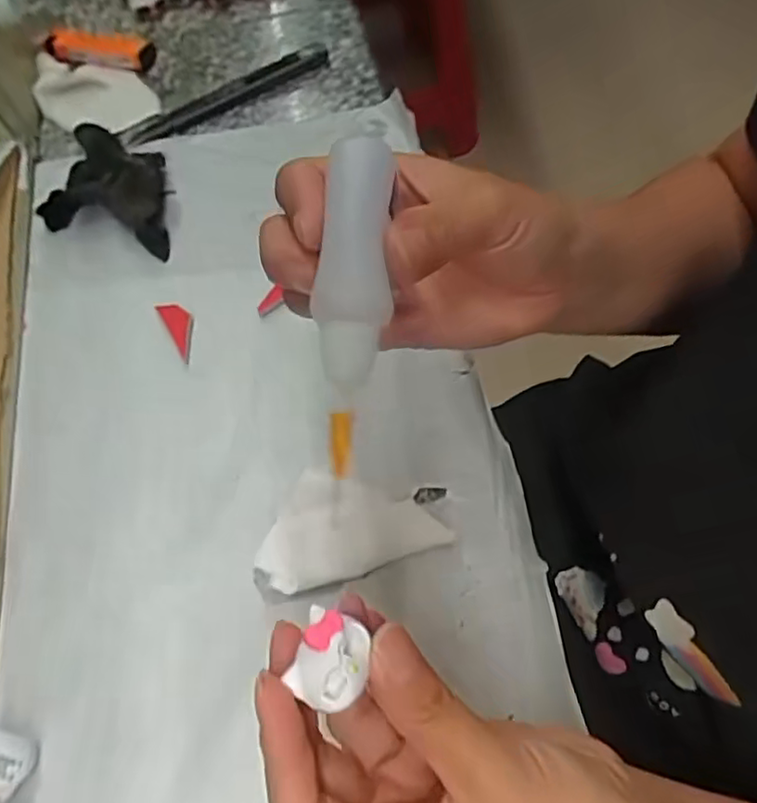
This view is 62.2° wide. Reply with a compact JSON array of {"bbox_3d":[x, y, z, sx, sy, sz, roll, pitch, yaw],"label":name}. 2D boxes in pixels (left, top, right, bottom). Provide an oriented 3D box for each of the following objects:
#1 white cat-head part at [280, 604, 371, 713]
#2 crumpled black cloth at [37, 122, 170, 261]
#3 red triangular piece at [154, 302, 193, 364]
[{"bbox_3d":[-0.013,0.071,0.172,0.020,0.007,0.023,12,66,8],"label":"white cat-head part"},{"bbox_3d":[-0.152,-0.127,0.364,0.075,0.031,0.061,15,66,10],"label":"crumpled black cloth"},{"bbox_3d":[-0.107,-0.040,0.341,0.015,0.004,0.040,-29,67,-10],"label":"red triangular piece"}]

